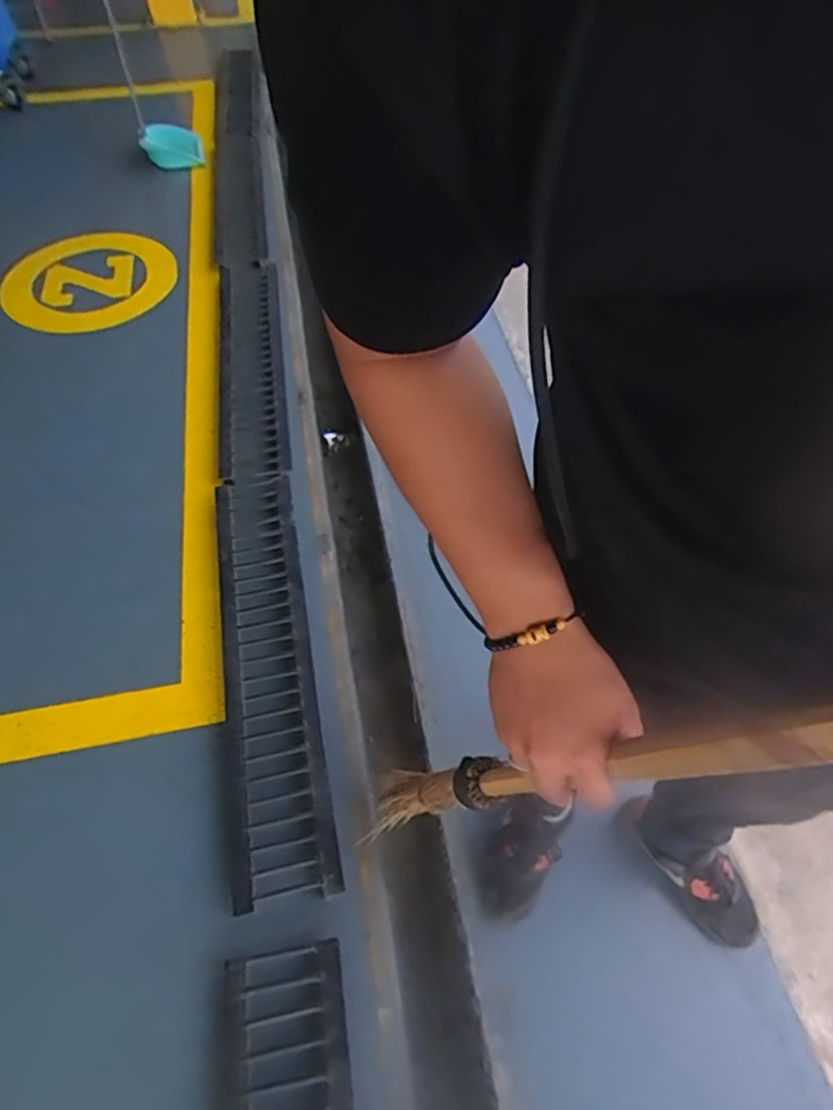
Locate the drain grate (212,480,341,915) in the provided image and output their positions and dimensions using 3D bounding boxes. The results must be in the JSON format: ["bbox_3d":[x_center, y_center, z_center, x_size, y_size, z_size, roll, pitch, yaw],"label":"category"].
[{"bbox_3d":[-0.328,0.210,1.375,0.185,0.068,0.988,-11,61,-5],"label":"drain grate"}]

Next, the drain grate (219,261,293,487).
[{"bbox_3d":[-0.485,-0.565,1.839,0.194,0.032,0.879,-3,63,-10],"label":"drain grate"}]

